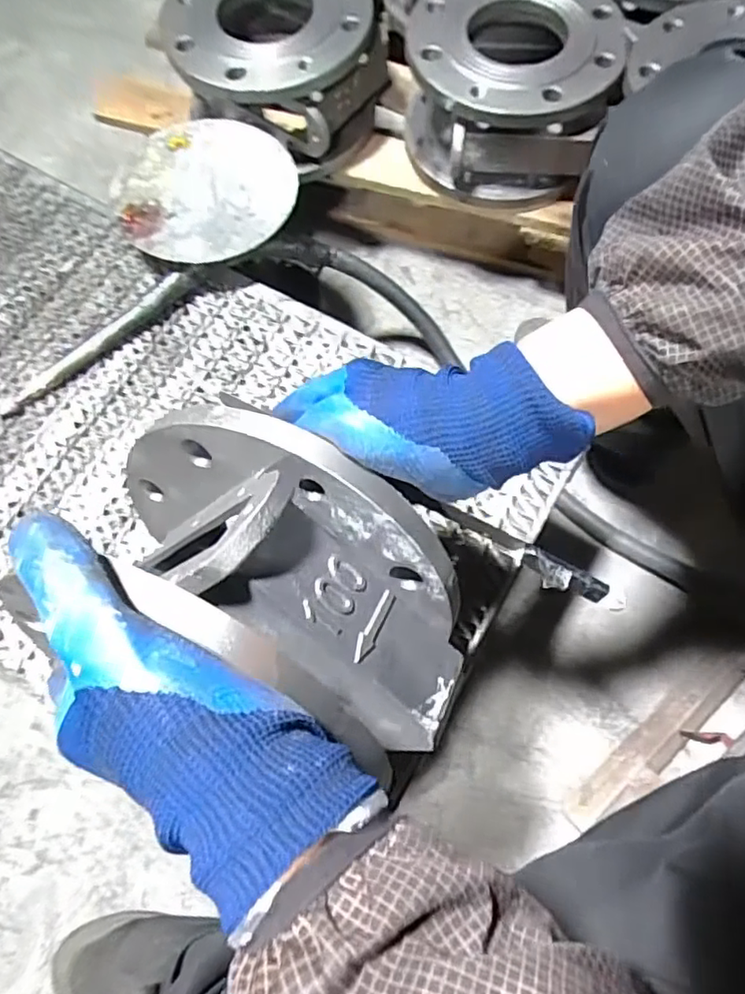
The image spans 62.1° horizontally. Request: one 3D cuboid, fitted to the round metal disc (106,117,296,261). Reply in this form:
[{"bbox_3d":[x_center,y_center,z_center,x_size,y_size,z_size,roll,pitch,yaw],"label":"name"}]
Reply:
[{"bbox_3d":[-0.154,-0.281,0.565,0.157,0.014,0.160,-1,70,2],"label":"round metal disc"}]

